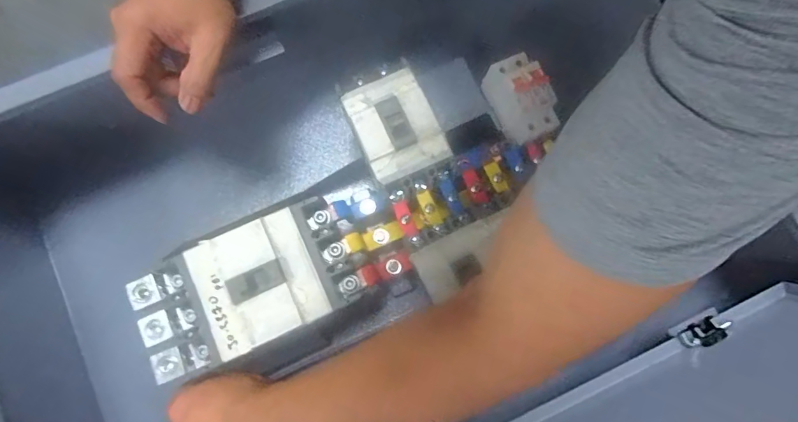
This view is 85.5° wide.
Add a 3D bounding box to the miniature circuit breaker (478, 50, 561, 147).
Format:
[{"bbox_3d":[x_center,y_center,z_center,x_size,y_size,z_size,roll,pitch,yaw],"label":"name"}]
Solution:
[{"bbox_3d":[0.122,-0.113,0.442,0.042,0.076,0.086,-22,80,-5],"label":"miniature circuit breaker"}]

